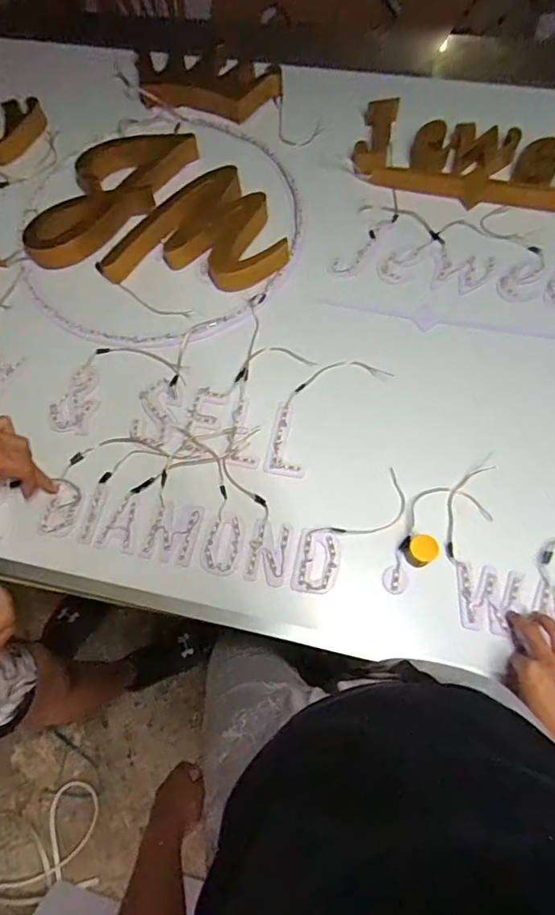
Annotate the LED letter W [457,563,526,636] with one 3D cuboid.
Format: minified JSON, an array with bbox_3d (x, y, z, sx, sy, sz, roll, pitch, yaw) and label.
[{"bbox_3d":[0.261,0.174,0.638,0.079,0.016,0.078,10,69,5],"label":"LED letter W"}]

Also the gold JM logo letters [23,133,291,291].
[{"bbox_3d":[-0.183,-0.407,0.846,0.396,0.049,0.256,6,69,4],"label":"gold JM logo letters"}]

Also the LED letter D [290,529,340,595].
[{"bbox_3d":[0.051,0.131,0.660,0.056,0.005,0.084,10,69,5],"label":"LED letter D"}]

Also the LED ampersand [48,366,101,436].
[{"bbox_3d":[-0.296,-0.087,0.765,0.065,0.004,0.107,11,69,6],"label":"LED ampersand"}]

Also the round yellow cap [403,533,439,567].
[{"bbox_3d":[0.178,0.116,0.643,0.030,0.048,0.034,-33,71,-11],"label":"round yellow cap"}]

